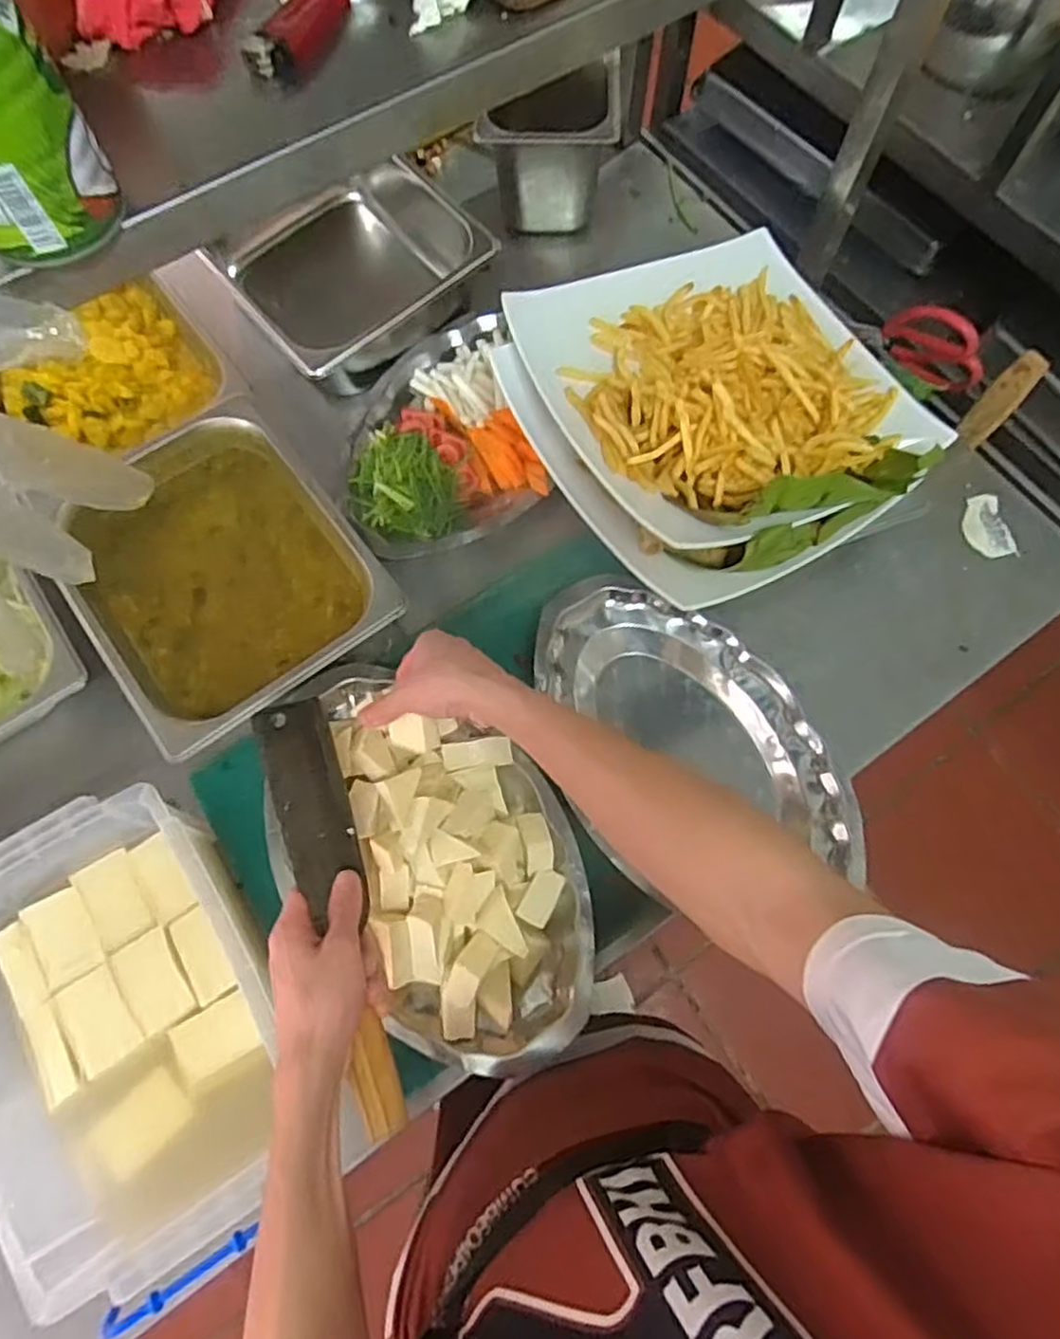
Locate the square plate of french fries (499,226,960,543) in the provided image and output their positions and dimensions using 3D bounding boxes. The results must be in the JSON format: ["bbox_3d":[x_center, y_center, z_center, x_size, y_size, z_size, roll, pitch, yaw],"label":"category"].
[{"bbox_3d":[0.200,-0.289,0.739,0.361,0.077,0.381,-25,73,-9],"label":"square plate of french fries"}]

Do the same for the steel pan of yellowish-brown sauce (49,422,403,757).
[{"bbox_3d":[-0.322,-0.102,0.747,0.264,0.077,0.330,-37,75,-12],"label":"steel pan of yellowish-brown sauce"}]

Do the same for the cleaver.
[{"bbox_3d":[-0.151,0.171,0.551,0.053,0.025,0.325,-18,66,-7],"label":"cleaver"}]

